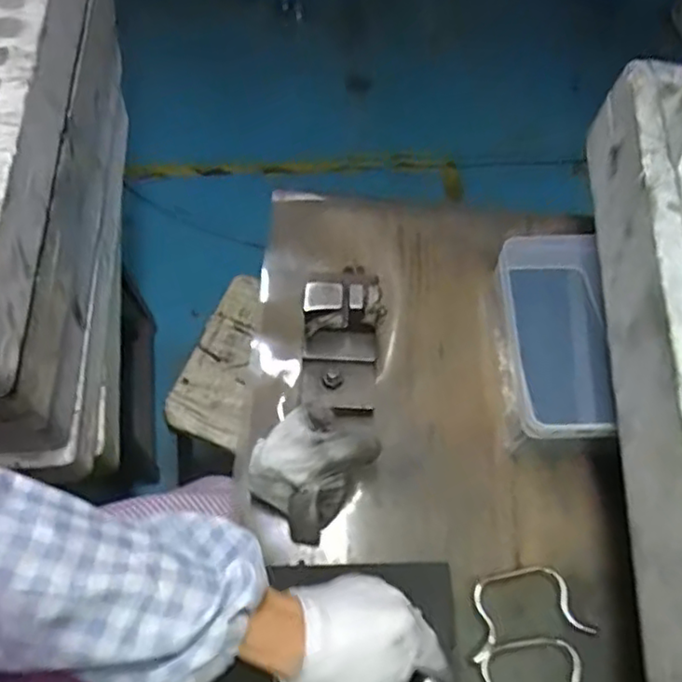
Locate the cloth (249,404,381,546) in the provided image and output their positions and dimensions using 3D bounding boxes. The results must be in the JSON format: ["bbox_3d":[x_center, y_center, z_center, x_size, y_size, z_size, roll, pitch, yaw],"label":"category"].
[{"bbox_3d":[-0.026,0.099,0.513,0.076,0.063,0.086,34,67,13],"label":"cloth"}]

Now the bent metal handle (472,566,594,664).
[{"bbox_3d":[0.136,0.200,0.500,0.093,0.011,0.054,-11,64,-8],"label":"bent metal handle"}]

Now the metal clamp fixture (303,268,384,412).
[{"bbox_3d":[-0.001,0.008,0.551,0.065,0.073,0.100,2,63,-2],"label":"metal clamp fixture"}]

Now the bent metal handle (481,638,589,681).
[{"bbox_3d":[0.143,0.240,0.475,0.086,0.012,0.052,-1,64,-3],"label":"bent metal handle"}]

